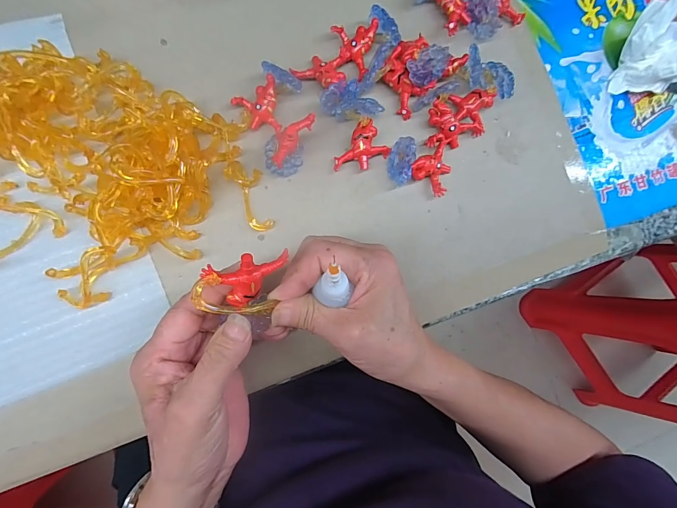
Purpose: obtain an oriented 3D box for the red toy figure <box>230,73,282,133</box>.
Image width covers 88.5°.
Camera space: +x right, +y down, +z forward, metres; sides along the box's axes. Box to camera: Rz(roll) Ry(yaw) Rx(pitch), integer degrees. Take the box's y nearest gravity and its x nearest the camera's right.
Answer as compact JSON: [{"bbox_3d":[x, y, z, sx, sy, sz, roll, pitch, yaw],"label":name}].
[{"bbox_3d":[-0.061,-0.117,0.284,0.036,0.019,0.040,-30,88,-8],"label":"red toy figure"}]

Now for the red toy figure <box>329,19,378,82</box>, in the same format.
[{"bbox_3d":[0.010,-0.173,0.294,0.036,0.019,0.047,12,83,-5],"label":"red toy figure"}]

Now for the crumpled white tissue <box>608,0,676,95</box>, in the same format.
[{"bbox_3d":[0.299,-0.188,0.321,0.061,0.045,0.062,5,84,-6],"label":"crumpled white tissue"}]

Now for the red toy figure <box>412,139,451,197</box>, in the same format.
[{"bbox_3d":[0.082,-0.076,0.295,0.035,0.020,0.044,29,82,-3],"label":"red toy figure"}]

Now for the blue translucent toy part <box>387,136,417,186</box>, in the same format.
[{"bbox_3d":[0.052,-0.075,0.284,0.007,0.030,0.037,-4,127,-33],"label":"blue translucent toy part"}]

